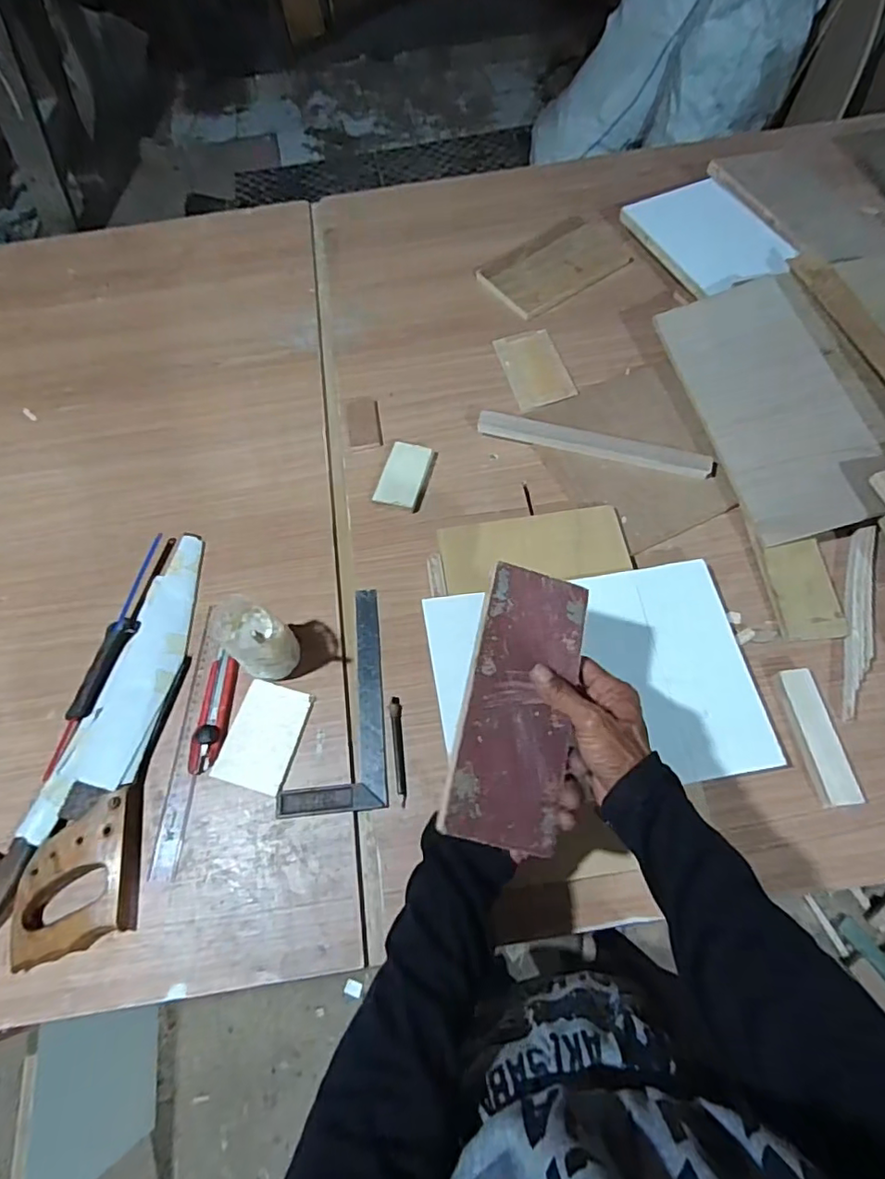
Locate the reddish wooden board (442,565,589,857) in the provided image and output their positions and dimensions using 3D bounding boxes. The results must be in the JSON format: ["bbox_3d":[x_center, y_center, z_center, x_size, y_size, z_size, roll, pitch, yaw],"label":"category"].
[{"bbox_3d":[0.062,0.087,0.442,0.085,0.015,0.208,16,69,-8],"label":"reddish wooden board"}]

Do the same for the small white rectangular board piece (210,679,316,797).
[{"bbox_3d":[-0.195,0.160,0.609,0.075,0.007,0.109,15,65,7],"label":"small white rectangular board piece"}]

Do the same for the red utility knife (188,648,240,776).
[{"bbox_3d":[-0.255,0.134,0.621,0.032,0.013,0.133,3,64,2],"label":"red utility knife"}]

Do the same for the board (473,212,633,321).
[{"bbox_3d":[0.194,-0.537,0.914,0.263,0.013,0.151,-36,69,-15],"label":"board"}]

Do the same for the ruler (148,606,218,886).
[{"bbox_3d":[-0.276,0.159,0.616,0.026,0.006,0.290,0,65,2],"label":"ruler"}]

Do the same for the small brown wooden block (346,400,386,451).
[{"bbox_3d":[-0.110,-0.235,0.788,0.048,0.004,0.087,-8,65,-4],"label":"small brown wooden block"}]

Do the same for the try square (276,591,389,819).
[{"bbox_3d":[-0.123,0.119,0.624,0.112,0.008,0.247,-5,64,-2],"label":"try square"}]

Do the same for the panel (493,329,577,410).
[{"bbox_3d":[0.136,-0.325,0.816,0.085,0.004,0.141,-14,65,-6],"label":"panel"}]

